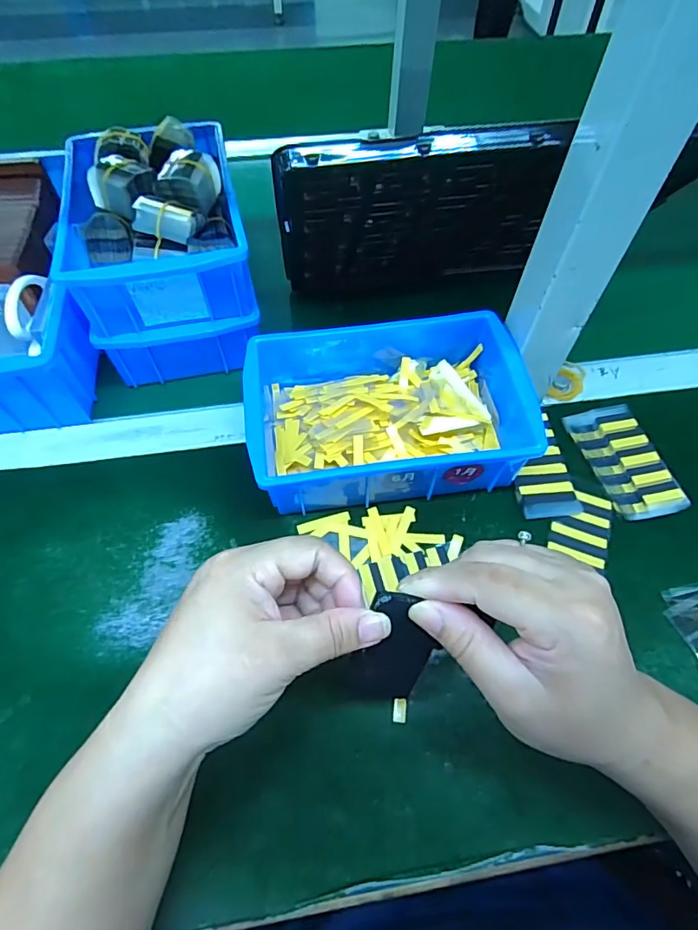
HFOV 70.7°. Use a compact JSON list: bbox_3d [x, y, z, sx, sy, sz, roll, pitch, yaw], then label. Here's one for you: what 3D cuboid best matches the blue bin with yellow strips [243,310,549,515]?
[{"bbox_3d":[0.026,-0.046,0.385,0.202,0.070,0.152,-6,56,-5],"label":"blue bin with yellow strips"}]

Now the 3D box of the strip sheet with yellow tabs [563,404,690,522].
[{"bbox_3d":[0.217,-0.004,0.387,0.048,0.016,0.099,-11,57,-8],"label":"strip sheet with yellow tabs"}]

